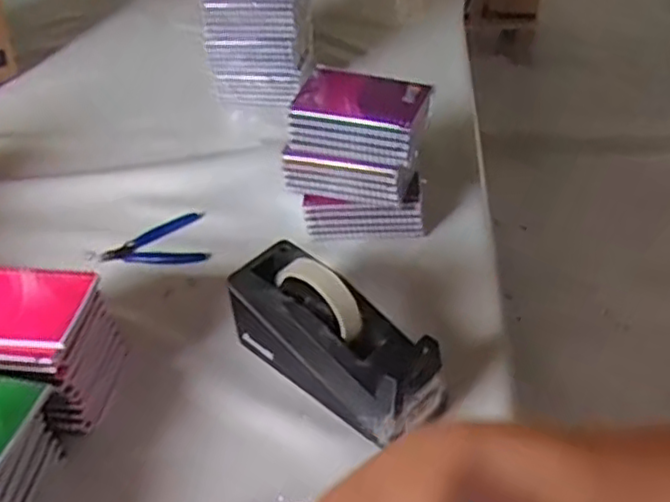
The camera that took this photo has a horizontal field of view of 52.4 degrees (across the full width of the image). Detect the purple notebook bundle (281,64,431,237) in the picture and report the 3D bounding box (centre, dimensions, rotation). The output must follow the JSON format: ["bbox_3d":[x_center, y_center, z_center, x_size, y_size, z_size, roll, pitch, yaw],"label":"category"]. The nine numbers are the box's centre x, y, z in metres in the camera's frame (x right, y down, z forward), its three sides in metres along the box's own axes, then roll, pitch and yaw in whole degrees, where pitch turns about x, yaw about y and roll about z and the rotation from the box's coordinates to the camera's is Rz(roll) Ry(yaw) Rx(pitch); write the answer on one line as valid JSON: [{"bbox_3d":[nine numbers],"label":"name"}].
[{"bbox_3d":[0.029,-0.107,0.765,0.154,0.159,0.096,11,44,14],"label":"purple notebook bundle"}]

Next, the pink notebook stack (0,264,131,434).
[{"bbox_3d":[-0.278,0.089,0.611,0.136,0.112,0.108,5,41,9],"label":"pink notebook stack"}]

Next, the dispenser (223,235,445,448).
[{"bbox_3d":[-0.002,0.074,0.609,0.206,0.117,0.075,29,49,31],"label":"dispenser"}]

